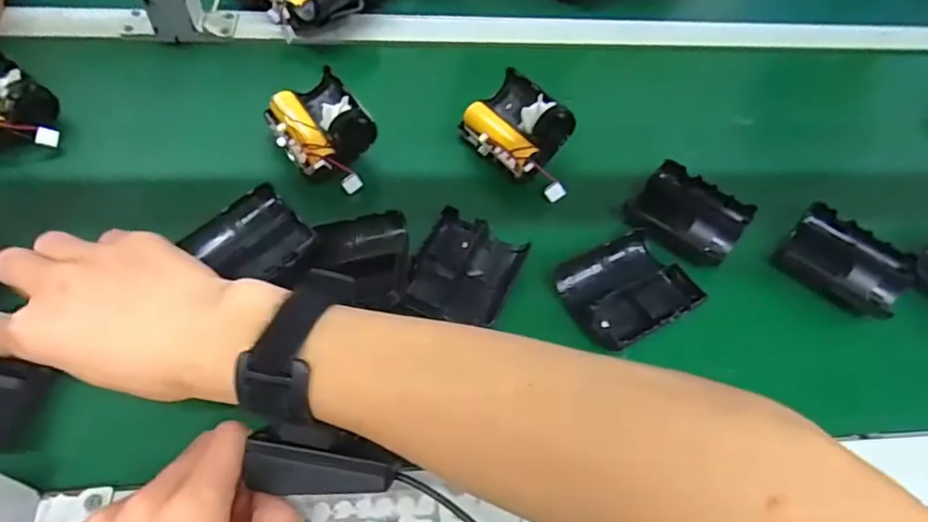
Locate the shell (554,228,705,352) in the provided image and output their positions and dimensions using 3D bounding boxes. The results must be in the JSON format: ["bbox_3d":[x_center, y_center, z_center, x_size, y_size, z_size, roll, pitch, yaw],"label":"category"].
[{"bbox_3d":[0.108,0.021,0.375,0.082,0.030,0.068,-27,62,-18],"label":"shell"}]

